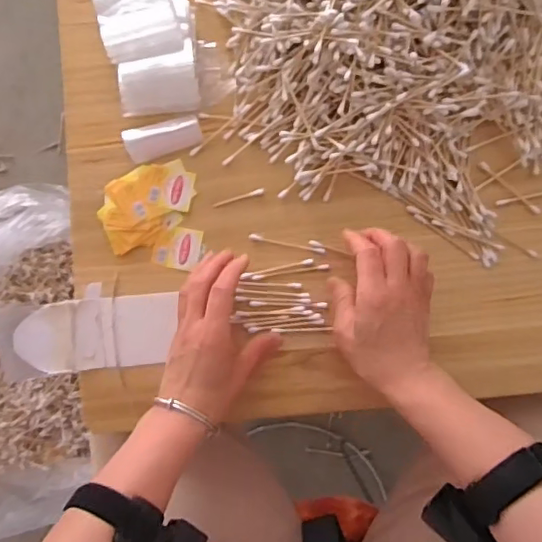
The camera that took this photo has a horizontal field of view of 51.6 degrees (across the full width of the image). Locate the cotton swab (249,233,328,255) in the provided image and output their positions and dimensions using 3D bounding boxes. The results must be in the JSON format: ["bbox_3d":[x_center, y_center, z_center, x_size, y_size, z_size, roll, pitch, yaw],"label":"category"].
[{"bbox_3d":[0.014,-0.024,0.496,0.067,0.004,0.006,12,83,0],"label":"cotton swab"}]

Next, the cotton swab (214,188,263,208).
[{"bbox_3d":[-0.029,-0.065,0.499,0.046,0.004,0.006,-16,84,-3],"label":"cotton swab"}]

